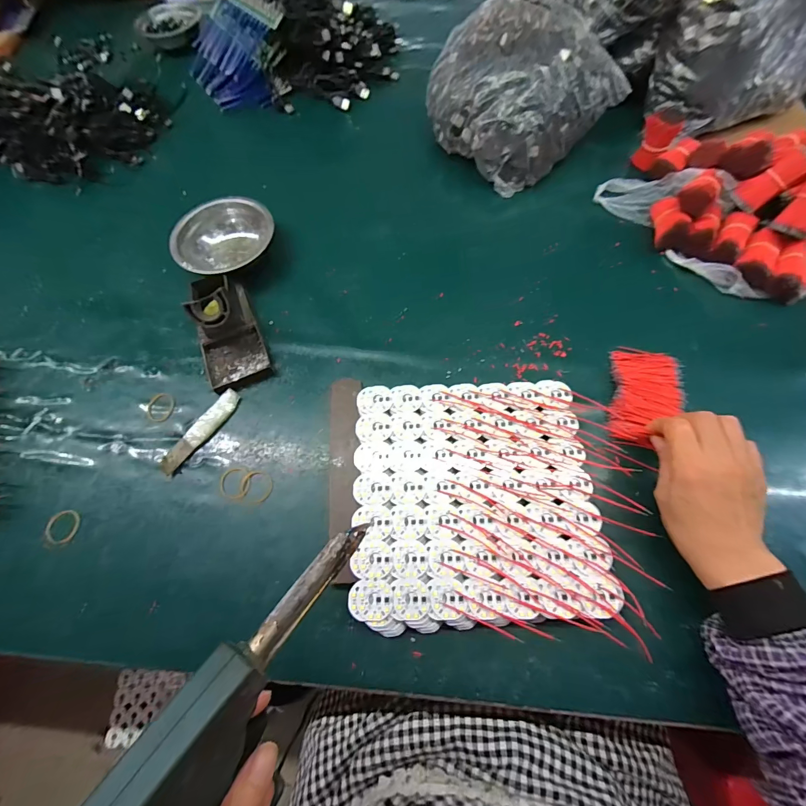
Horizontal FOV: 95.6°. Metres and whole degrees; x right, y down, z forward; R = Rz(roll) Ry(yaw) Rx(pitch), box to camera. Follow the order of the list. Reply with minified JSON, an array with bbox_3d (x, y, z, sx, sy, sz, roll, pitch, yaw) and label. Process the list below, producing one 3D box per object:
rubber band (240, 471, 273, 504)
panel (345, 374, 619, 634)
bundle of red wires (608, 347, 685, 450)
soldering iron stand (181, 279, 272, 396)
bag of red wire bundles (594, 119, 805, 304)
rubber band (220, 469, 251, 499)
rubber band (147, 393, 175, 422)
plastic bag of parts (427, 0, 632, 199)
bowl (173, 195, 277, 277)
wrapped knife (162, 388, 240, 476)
[{"bbox_3d":[-0.151,0.086,0.374,0.033,0.004,0.033,0,68,1],"label":"rubber band"},{"bbox_3d":[0.065,0.086,0.350,0.219,0.035,0.219,-2,68,0],"label":"panel"},{"bbox_3d":[0.258,-0.009,0.388,0.072,0.023,0.121,19,69,8],"label":"bundle of red wires"},{"bbox_3d":[-0.213,-0.095,0.424,0.070,0.063,0.152,-23,69,-8],"label":"soldering iron stand"},{"bbox_3d":[0.429,-0.272,0.459,0.217,0.097,0.291,-38,72,-13],"label":"bag of red wire bundles"},{"bbox_3d":[-0.173,0.083,0.377,0.031,0.004,0.030,0,68,1],"label":"rubber band"},{"bbox_3d":[-0.277,0.005,0.416,0.028,0.004,0.035,-1,68,0],"label":"rubber band"},{"bbox_3d":[0.159,-0.448,0.533,0.201,0.140,0.224,-39,72,-14],"label":"plastic bag of parts"},{"bbox_3d":[-0.236,-0.215,0.494,0.131,0.044,0.119,-37,72,-13],"label":"bowl"},{"bbox_3d":[-0.219,0.030,0.397,0.019,0.011,0.106,30,71,12],"label":"wrapped knife"}]

